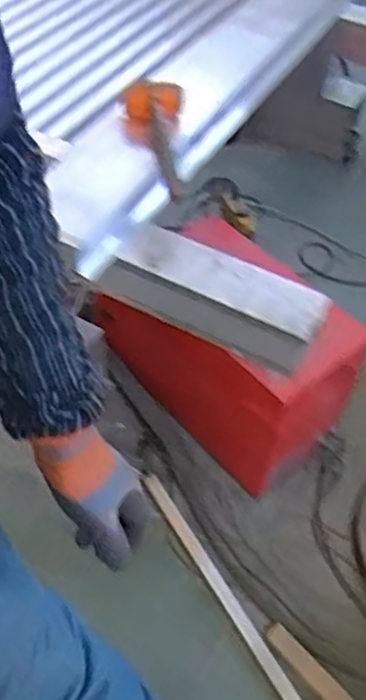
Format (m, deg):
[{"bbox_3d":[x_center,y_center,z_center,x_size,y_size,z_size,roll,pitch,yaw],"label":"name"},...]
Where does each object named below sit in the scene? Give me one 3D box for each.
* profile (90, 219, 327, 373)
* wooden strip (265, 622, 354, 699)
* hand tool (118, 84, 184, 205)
[{"bbox_3d":[0.048,-0.086,1.019,0.338,0.108,0.106,25,54,14],"label":"profile"},{"bbox_3d":[0.230,0.560,1.111,0.041,0.012,0.212,-33,61,-27],"label":"wooden strip"},{"bbox_3d":[-0.050,-0.364,1.105,0.097,0.089,0.259,-2,52,-6],"label":"hand tool"}]

